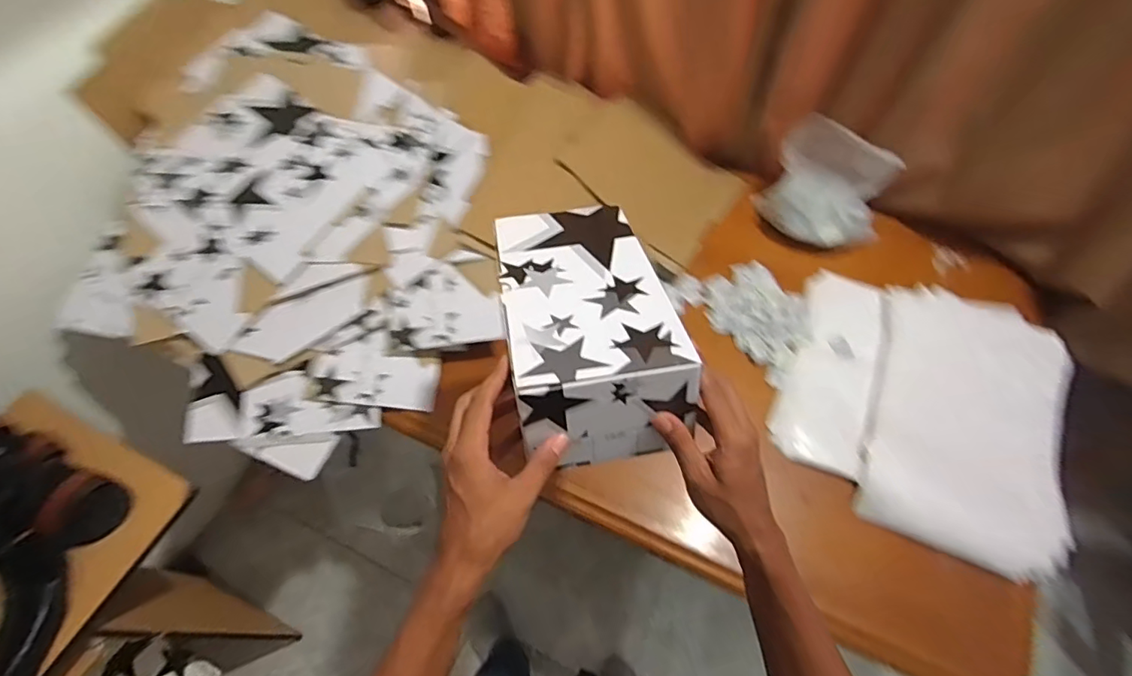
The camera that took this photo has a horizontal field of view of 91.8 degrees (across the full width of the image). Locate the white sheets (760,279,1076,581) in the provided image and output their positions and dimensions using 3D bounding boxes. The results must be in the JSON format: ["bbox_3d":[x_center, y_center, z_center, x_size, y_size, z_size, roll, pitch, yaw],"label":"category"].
[{"bbox_3d":[0.557,0.089,0.848,0.392,0.051,0.409,21,63,13],"label":"white sheets"}]

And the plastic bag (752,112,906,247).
[{"bbox_3d":[0.465,-0.258,0.994,0.213,0.181,0.129,30,66,17],"label":"plastic bag"}]

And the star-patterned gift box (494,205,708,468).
[{"bbox_3d":[0.015,-0.027,0.537,0.143,0.093,0.279,-10,45,-4],"label":"star-patterned gift box"}]

